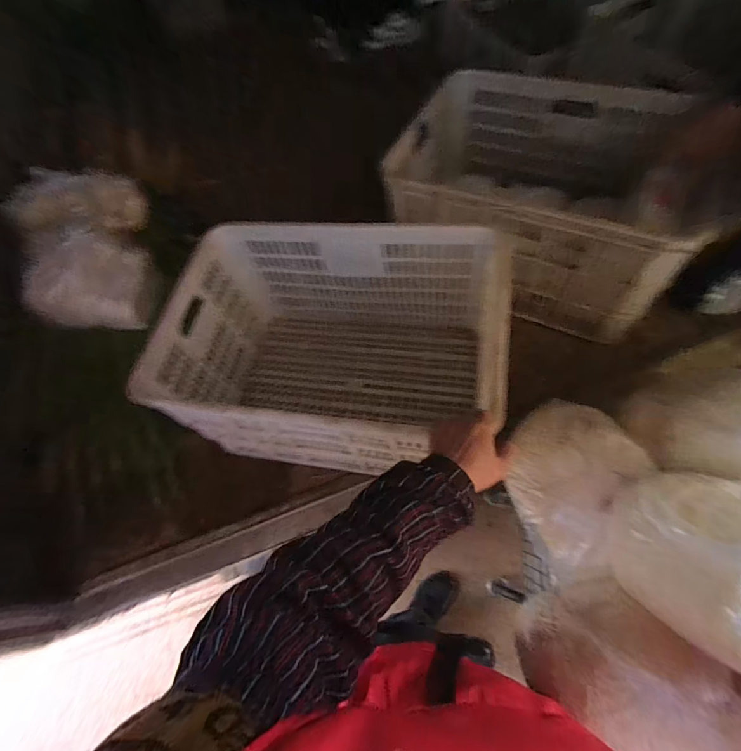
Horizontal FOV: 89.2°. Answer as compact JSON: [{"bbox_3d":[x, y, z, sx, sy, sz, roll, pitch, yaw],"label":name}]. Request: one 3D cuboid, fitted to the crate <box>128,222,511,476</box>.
[{"bbox_3d":[-0.066,-0.055,0.775,0.597,0.339,0.413,7,68,6],"label":"crate"}]

